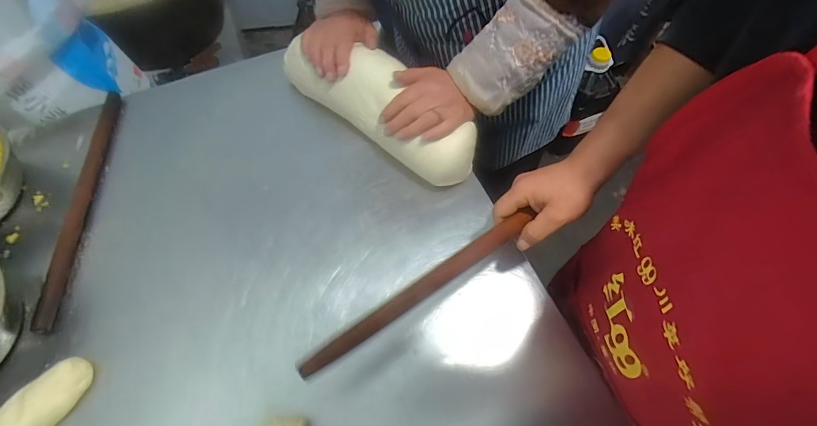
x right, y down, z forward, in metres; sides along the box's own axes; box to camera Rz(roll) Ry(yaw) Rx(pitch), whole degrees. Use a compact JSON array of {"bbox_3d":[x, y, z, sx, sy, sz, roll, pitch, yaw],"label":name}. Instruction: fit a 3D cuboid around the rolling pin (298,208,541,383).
[{"bbox_3d":[0.024,0.069,0.403,0.292,0.016,0.020,-29,67,-28],"label":"rolling pin"}]

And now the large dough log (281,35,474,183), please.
[{"bbox_3d":[-0.050,-0.170,0.610,0.347,0.099,0.099,39,70,17],"label":"large dough log"}]

